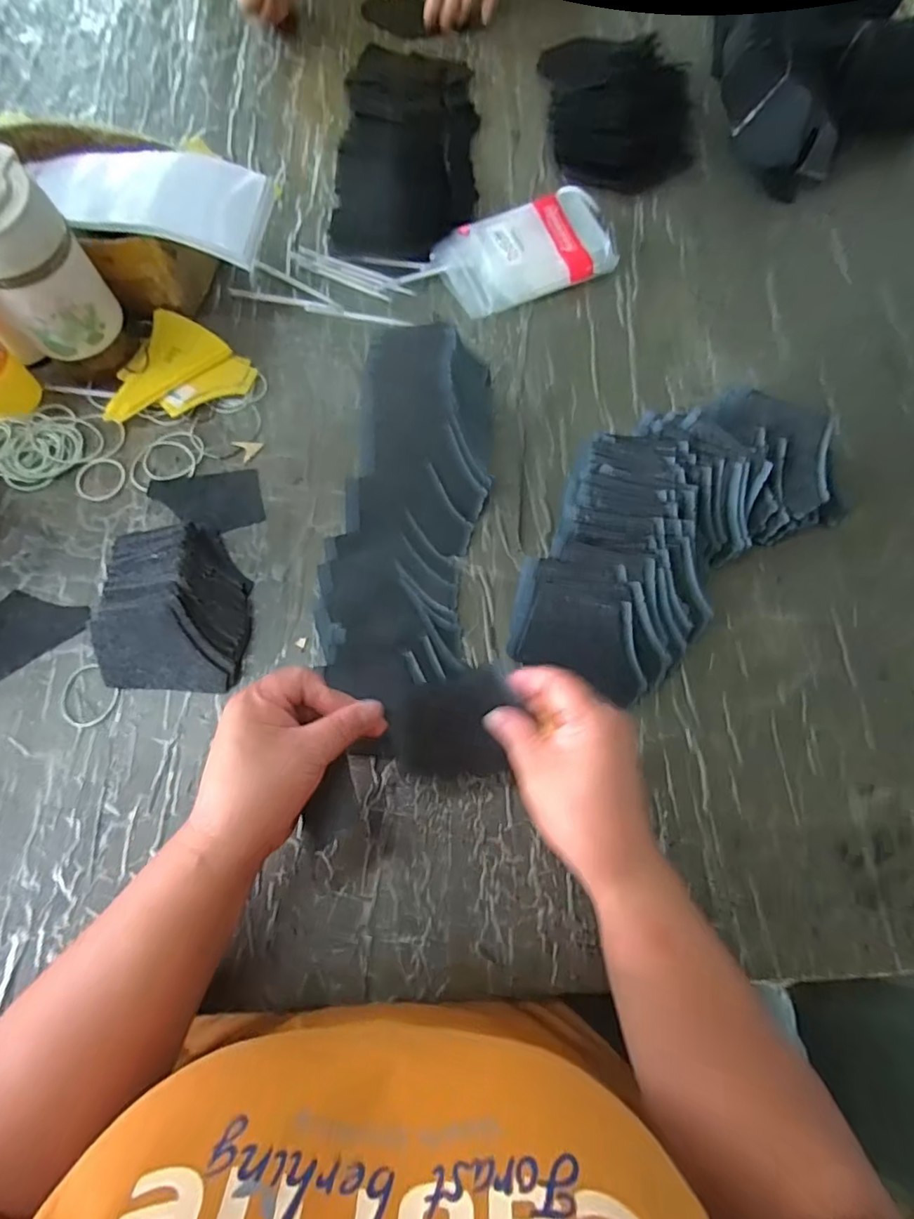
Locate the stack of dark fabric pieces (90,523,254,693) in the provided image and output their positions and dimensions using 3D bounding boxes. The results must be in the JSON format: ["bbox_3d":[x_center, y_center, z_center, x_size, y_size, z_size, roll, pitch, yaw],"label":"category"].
[{"bbox_3d":[-0.217,-0.005,0.436,0.101,0.037,0.127,1,70,0],"label":"stack of dark fabric pieces"}]

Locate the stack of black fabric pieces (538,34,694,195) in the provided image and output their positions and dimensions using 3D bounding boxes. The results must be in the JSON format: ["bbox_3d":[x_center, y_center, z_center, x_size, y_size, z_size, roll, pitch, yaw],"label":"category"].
[{"bbox_3d":[0.188,-0.570,0.643,0.161,0.031,0.209,-1,70,0],"label":"stack of black fabric pieces"}]

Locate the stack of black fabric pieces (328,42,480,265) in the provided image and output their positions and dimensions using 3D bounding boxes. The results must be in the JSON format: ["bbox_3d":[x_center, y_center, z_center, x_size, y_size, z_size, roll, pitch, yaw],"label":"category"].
[{"bbox_3d":[-0.056,-0.515,0.627,0.151,0.029,0.314,1,70,0],"label":"stack of black fabric pieces"}]

